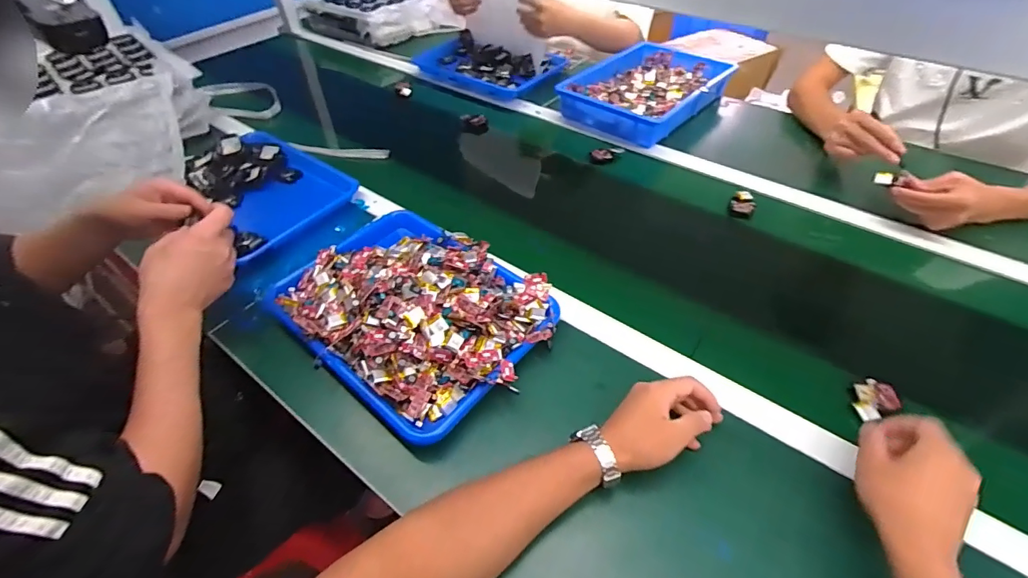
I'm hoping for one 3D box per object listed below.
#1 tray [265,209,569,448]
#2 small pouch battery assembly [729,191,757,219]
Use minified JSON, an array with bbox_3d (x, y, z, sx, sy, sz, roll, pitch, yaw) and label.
[{"bbox_3d":[-0.132,0.010,0.588,0.338,0.071,0.259,33,56,29],"label":"tray"},{"bbox_3d":[0.381,-0.141,0.762,0.037,0.016,0.057,20,51,20],"label":"small pouch battery assembly"}]

